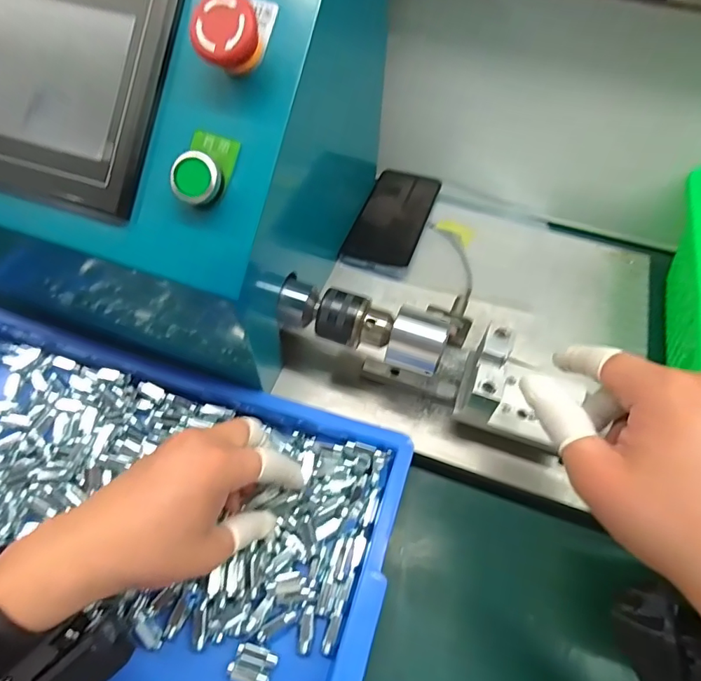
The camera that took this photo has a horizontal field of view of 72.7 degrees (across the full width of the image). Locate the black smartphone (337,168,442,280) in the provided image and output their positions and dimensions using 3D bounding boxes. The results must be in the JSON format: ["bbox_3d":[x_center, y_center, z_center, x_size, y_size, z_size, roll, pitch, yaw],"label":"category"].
[{"bbox_3d":[0.046,-0.131,0.509,0.071,0.012,0.156,15,54,13],"label":"black smartphone"}]

